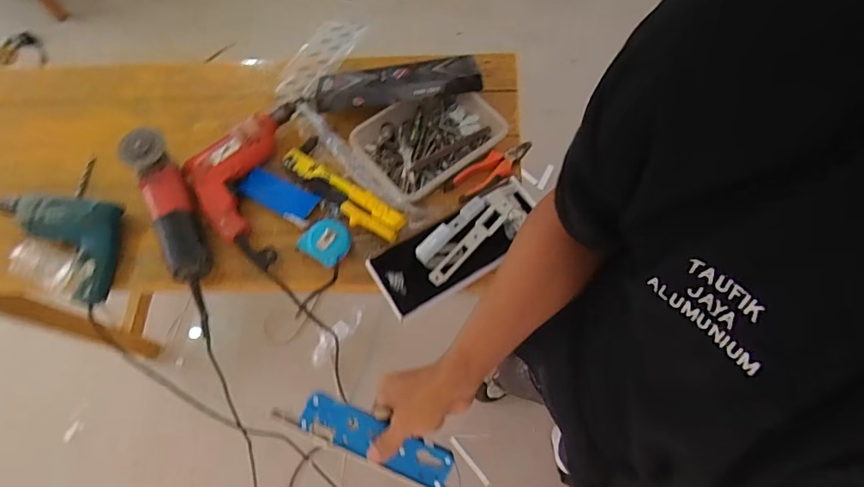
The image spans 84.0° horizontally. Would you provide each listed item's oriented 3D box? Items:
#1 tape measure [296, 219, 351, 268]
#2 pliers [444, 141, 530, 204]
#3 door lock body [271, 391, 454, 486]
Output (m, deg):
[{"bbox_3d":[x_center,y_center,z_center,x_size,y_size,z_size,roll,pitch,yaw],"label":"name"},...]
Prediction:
[{"bbox_3d":[-0.162,-0.004,0.745,0.074,0.028,0.065,-41,71,-13],"label":"tape measure"},{"bbox_3d":[0.105,-0.121,0.804,0.170,0.027,0.060,-32,69,-10],"label":"pliers"},{"bbox_3d":[-0.059,0.219,0.528,0.222,0.026,0.048,27,70,-2],"label":"door lock body"}]

